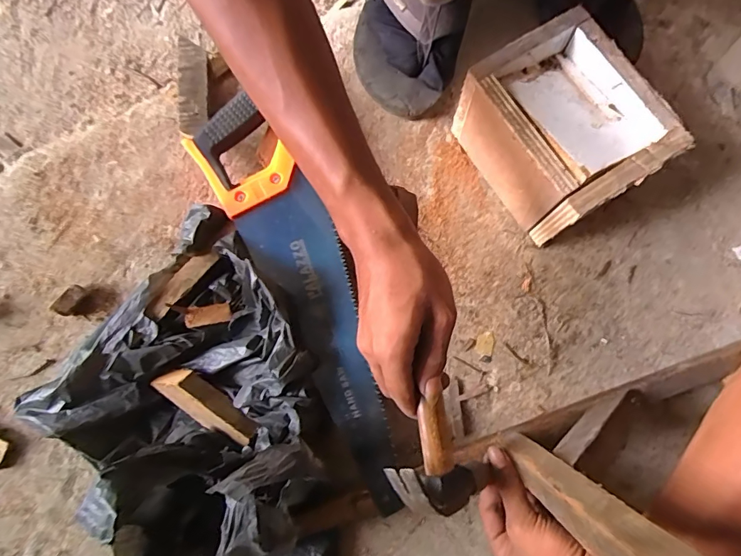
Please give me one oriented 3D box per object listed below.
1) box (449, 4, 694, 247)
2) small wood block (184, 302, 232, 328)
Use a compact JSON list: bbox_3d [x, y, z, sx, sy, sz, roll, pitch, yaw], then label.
[{"bbox_3d":[0.178,-0.136,0.428,0.120,0.106,0.156,-31,80,-4],"label":"box"},{"bbox_3d":[-0.156,0.034,0.428,0.041,0.008,0.022,-8,57,-25],"label":"small wood block"}]

